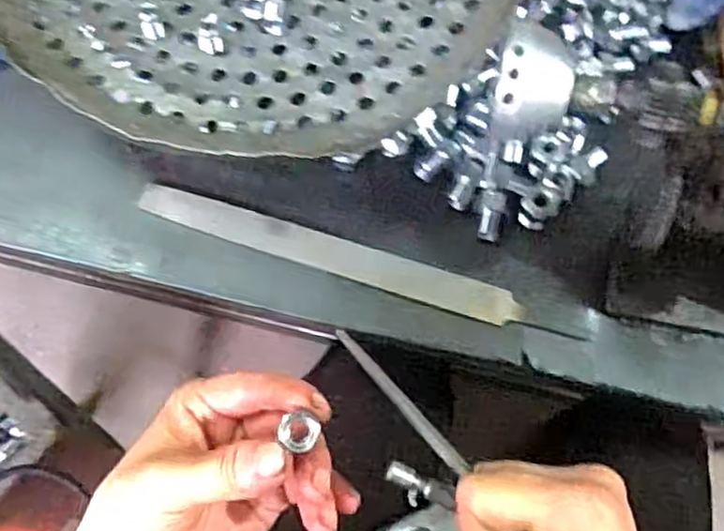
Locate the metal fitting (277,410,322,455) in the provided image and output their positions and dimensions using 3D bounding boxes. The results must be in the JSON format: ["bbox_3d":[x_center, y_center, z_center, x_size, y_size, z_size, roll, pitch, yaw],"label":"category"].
[{"bbox_3d":[-0.023,0.063,0.264,0.016,0.006,0.014,-25,71,-9],"label":"metal fitting"}]

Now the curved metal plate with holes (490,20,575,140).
[{"bbox_3d":[0.072,-0.078,0.302,0.034,0.016,0.046,10,106,-20],"label":"curved metal plate with holes"}]

